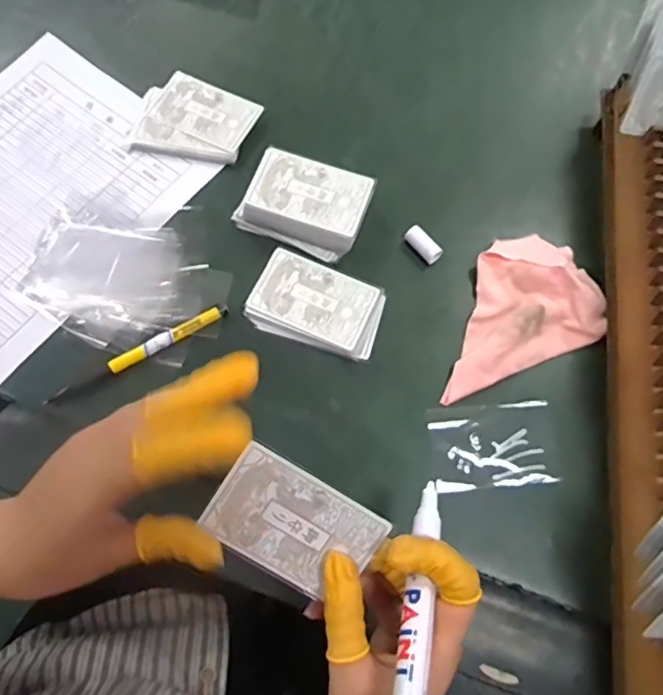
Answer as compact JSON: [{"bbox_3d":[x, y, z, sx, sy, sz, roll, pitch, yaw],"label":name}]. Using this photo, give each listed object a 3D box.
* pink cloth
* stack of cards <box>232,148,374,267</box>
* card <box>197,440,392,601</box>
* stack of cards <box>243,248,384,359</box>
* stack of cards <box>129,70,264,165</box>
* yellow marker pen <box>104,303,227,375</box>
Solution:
[{"bbox_3d":[0.130,-0.030,0.420,0.137,0.018,0.094,-22,72,-9],"label":"pink cloth"},{"bbox_3d":[-0.019,-0.110,0.439,0.091,0.030,0.065,24,71,7],"label":"stack of cards"},{"bbox_3d":[-0.018,0.091,0.289,0.084,0.004,0.053,32,95,-6],"label":"card"},{"bbox_3d":[-0.010,-0.032,0.420,0.095,0.007,0.062,21,71,6],"label":"stack of cards"},{"bbox_3d":[-0.114,-0.188,0.474,0.091,0.009,0.077,22,71,6],"label":"stack of cards"},{"bbox_3d":[-0.116,-0.008,0.406,0.089,0.007,0.013,-29,73,-11],"label":"yellow marker pen"}]

